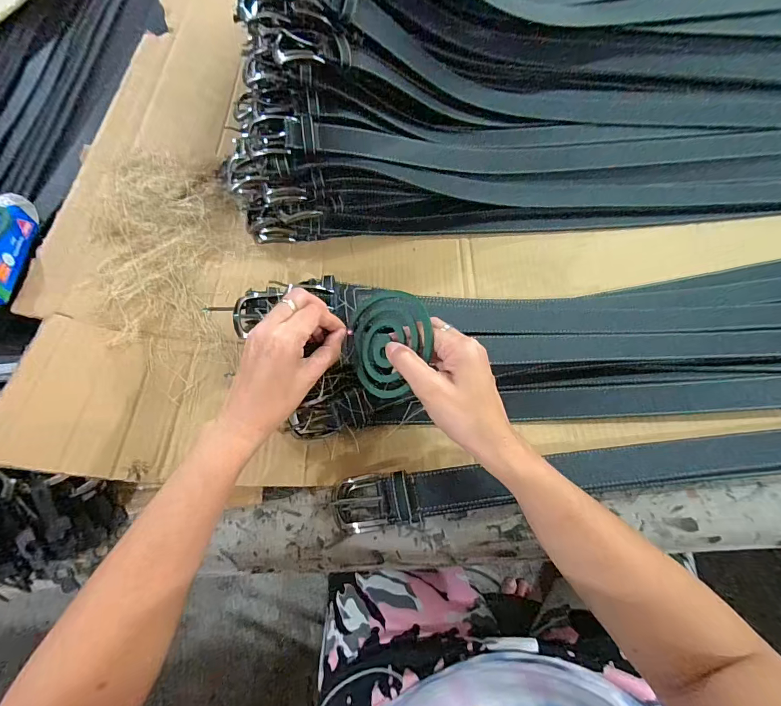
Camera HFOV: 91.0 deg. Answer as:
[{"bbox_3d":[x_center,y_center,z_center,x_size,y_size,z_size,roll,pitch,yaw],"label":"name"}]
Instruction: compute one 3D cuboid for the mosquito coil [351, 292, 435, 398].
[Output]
[{"bbox_3d":[0.000,-0.009,0.336,0.084,0.004,0.094,-16,73,40],"label":"mosquito coil"}]

